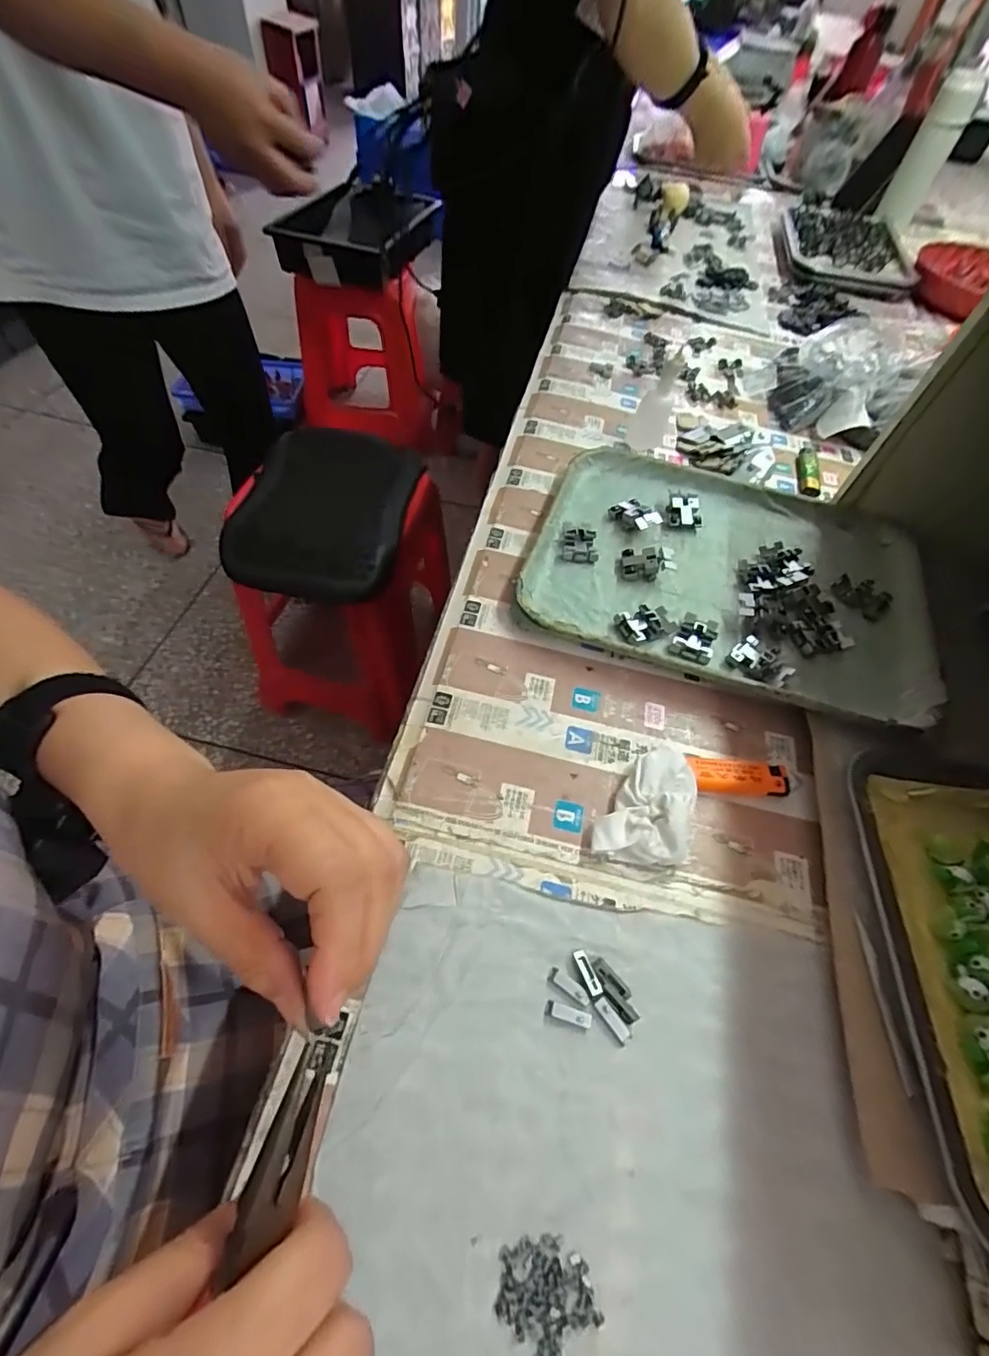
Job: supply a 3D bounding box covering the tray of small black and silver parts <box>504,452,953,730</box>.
[{"bbox_3d":[0.218,-0.099,0.491,0.351,0.030,0.269,18,57,7],"label":"tray of small black and silver parts"}]

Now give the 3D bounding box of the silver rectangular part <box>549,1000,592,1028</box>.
[{"bbox_3d":[0.042,0.188,0.296,0.024,0.004,0.008,17,57,6],"label":"silver rectangular part"}]

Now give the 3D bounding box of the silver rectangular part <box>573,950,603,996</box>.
[{"bbox_3d":[0.054,0.171,0.306,0.008,0.005,0.024,-16,60,-15],"label":"silver rectangular part"}]

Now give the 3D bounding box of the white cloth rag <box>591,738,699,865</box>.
[{"bbox_3d":[0.104,0.084,0.360,0.057,0.026,0.086,20,57,8],"label":"white cloth rag"}]

